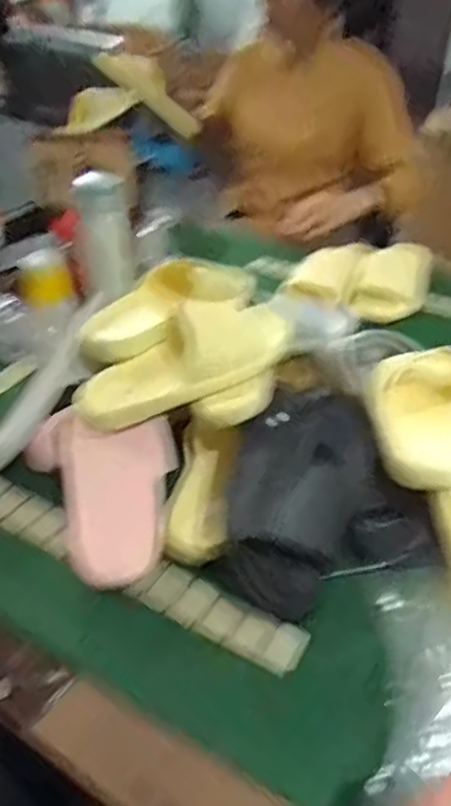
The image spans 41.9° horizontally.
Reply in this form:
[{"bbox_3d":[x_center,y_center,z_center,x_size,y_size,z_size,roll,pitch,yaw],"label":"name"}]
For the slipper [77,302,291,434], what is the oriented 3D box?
[{"bbox_3d":[-0.047,-0.042,0.684,0.257,0.072,0.106,-26,63,-6],"label":"slipper"}]

